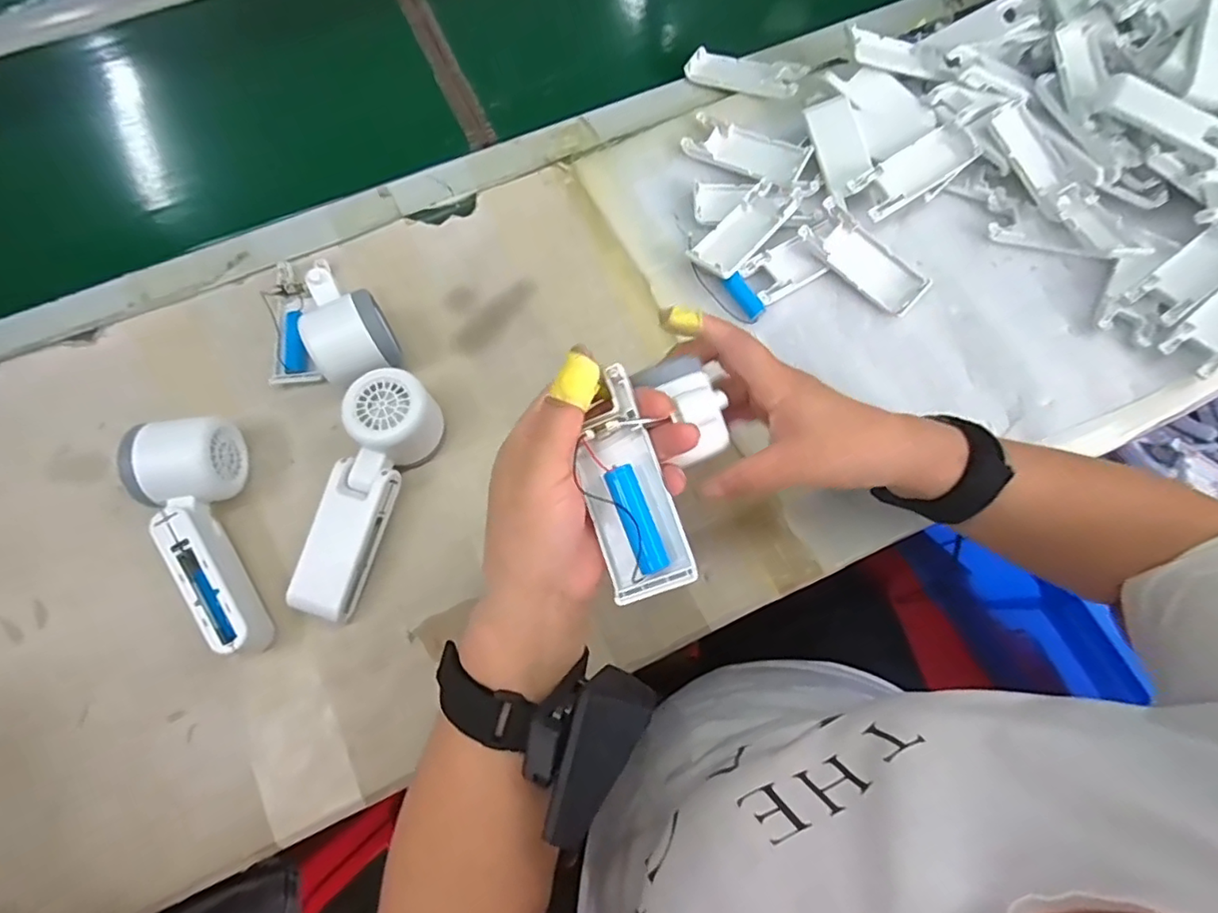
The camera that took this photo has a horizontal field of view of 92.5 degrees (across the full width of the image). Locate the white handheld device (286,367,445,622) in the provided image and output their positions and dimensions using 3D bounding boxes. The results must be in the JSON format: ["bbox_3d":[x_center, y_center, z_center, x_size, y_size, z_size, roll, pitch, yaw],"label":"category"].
[{"bbox_3d":[-0.162,0.026,0.398,0.058,0.052,0.166,12,73,3],"label":"white handheld device"}]

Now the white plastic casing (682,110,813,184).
[{"bbox_3d":[0.117,-0.262,0.498,0.103,0.016,0.044,30,73,9],"label":"white plastic casing"}]

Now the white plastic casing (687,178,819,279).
[{"bbox_3d":[0.118,-0.193,0.475,0.039,0.018,0.127,41,75,12],"label":"white plastic casing"}]

